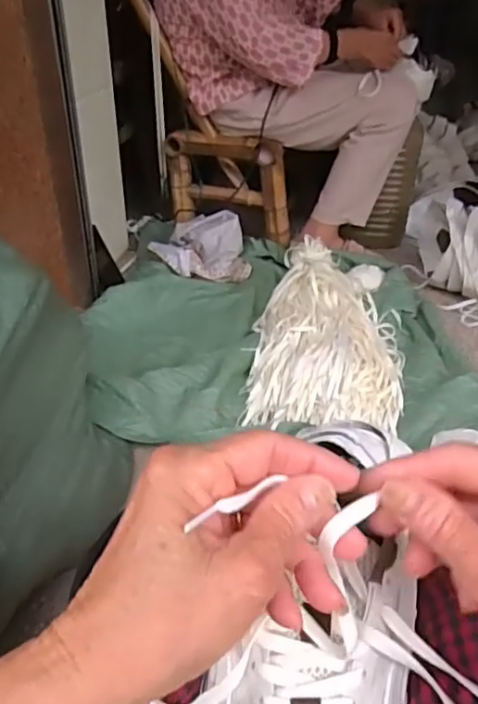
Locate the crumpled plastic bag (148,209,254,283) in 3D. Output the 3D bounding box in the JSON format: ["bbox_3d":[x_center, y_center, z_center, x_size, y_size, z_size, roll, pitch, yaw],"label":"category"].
[{"bbox_3d":[-0.092,-0.254,1.398,0.231,0.099,0.181,0,35,-2],"label":"crumpled plastic bag"}]

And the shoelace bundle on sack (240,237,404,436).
[{"bbox_3d":[0.173,-0.061,1.154,0.274,0.076,0.520,4,36,4],"label":"shoelace bundle on sack"}]

